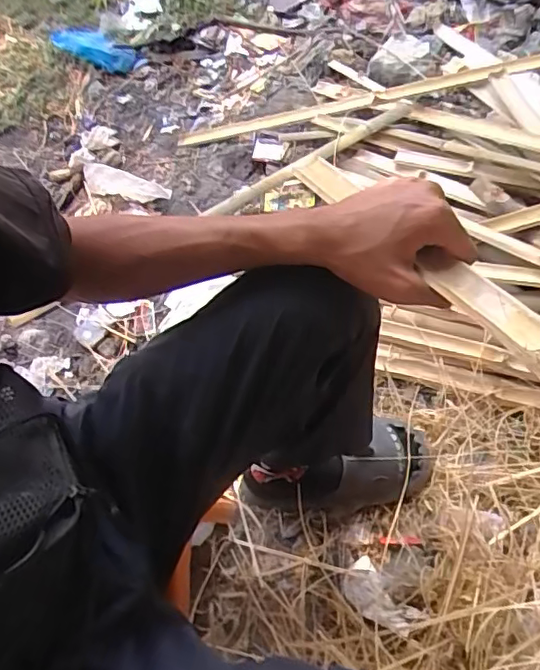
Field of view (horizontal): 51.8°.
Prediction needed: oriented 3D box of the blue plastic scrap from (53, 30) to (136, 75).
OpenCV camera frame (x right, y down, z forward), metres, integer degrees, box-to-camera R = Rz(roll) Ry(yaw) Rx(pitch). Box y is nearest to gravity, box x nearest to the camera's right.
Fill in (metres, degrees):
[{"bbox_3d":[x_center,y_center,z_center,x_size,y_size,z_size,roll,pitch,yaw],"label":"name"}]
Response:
[{"bbox_3d":[-0.454,-0.733,1.417,0.233,0.036,0.104,24,57,3],"label":"blue plastic scrap"}]

